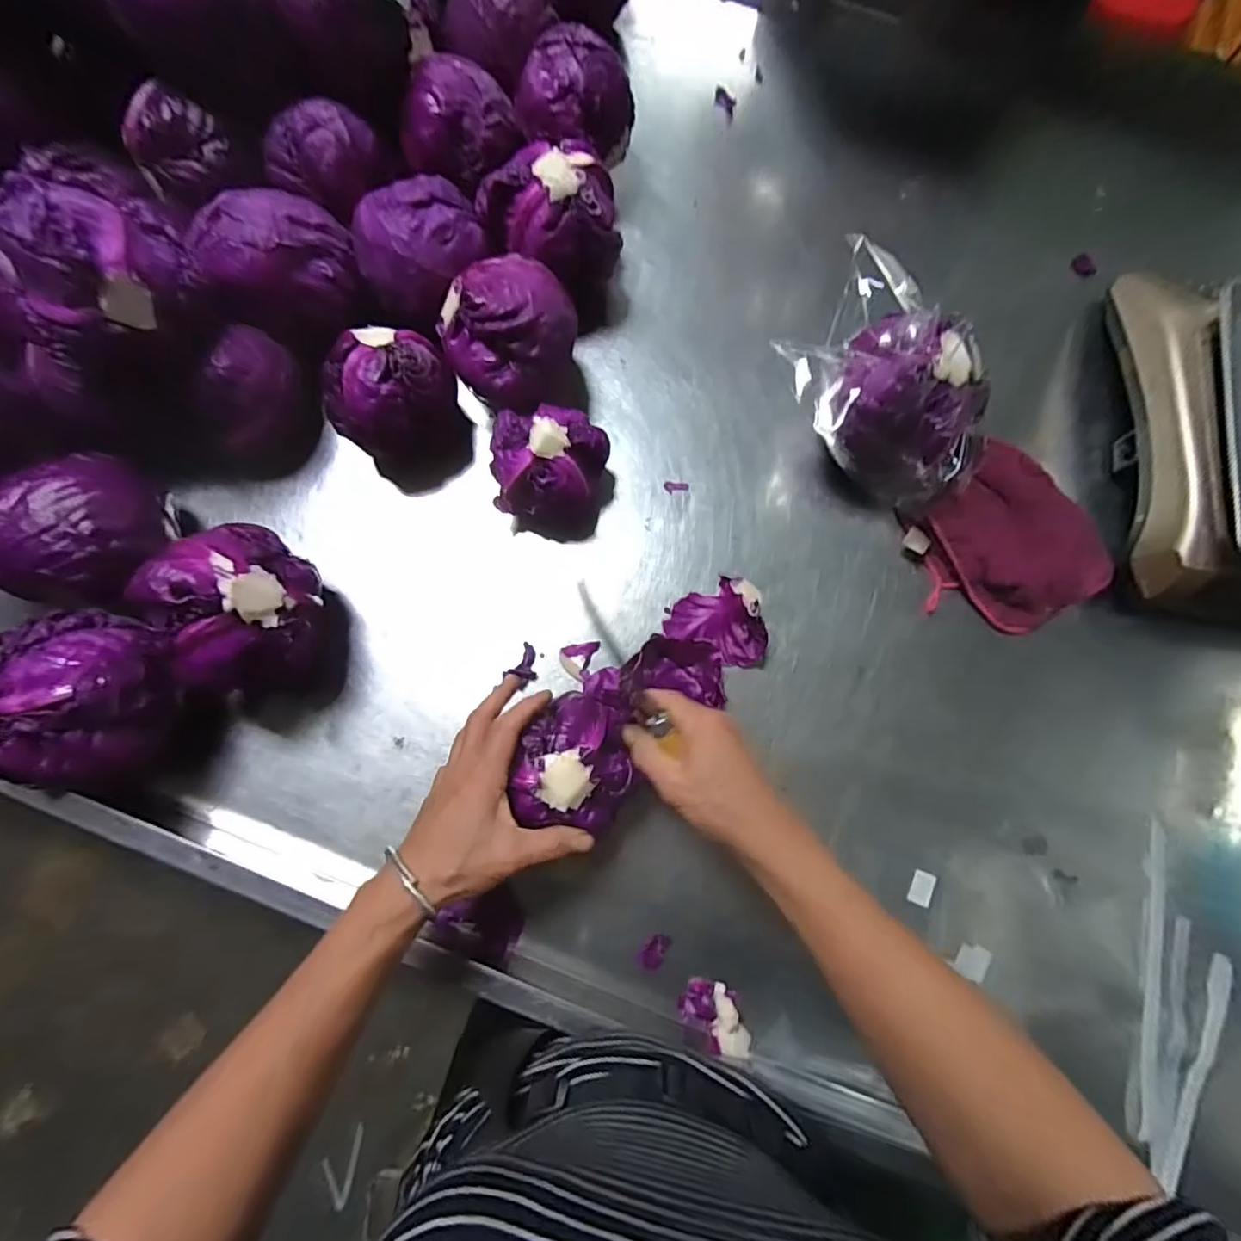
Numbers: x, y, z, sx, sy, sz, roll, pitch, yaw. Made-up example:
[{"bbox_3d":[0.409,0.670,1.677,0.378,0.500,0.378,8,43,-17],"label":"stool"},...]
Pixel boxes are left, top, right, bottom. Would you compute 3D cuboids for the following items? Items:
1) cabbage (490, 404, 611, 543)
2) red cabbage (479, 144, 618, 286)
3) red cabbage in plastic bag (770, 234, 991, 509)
[{"bbox_3d":[-0.058,-0.134,0.488,0.099,0.098,0.093,0,78,0],"label":"cabbage"},{"bbox_3d":[-0.056,-0.356,0.519,0.105,0.121,0.096,0,79,-1],"label":"red cabbage"},{"bbox_3d":[0.226,-0.199,0.481,0.121,0.134,0.204,-38,83,-8],"label":"red cabbage in plastic bag"}]

